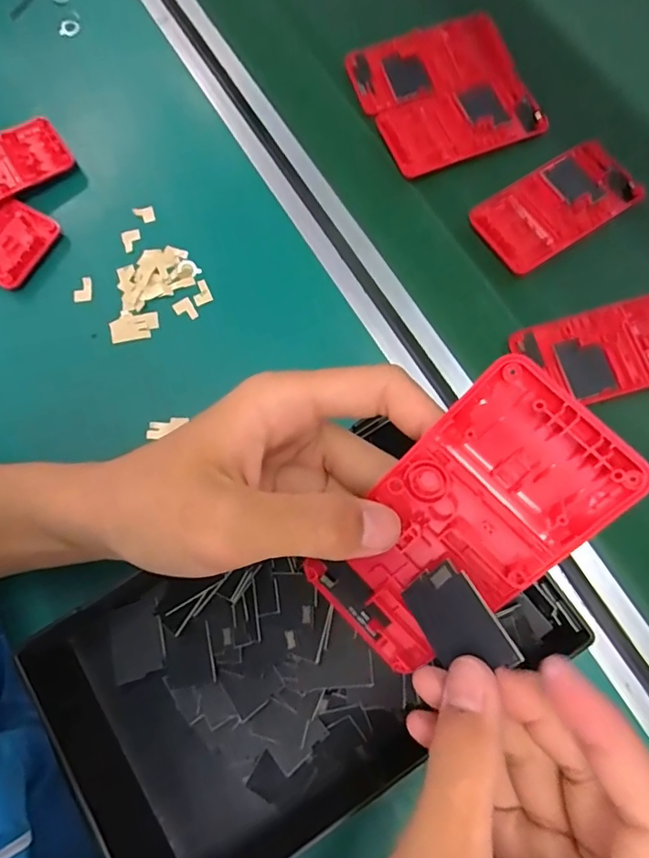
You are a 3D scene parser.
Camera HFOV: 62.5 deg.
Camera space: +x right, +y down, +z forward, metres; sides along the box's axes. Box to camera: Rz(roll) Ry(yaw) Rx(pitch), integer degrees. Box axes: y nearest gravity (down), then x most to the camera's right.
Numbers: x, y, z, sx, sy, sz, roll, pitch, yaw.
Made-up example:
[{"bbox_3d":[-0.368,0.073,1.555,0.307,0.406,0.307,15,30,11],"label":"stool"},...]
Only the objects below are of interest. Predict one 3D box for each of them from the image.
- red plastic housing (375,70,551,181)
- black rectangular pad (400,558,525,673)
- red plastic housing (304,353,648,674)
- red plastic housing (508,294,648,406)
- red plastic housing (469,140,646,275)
[{"bbox_3d":[0.105,-0.237,0.410,0.122,0.012,0.062,-21,76,-4],"label":"red plastic housing"},{"bbox_3d":[0.047,0.069,0.193,0.030,0.004,0.040,-36,84,33],"label":"black rectangular pad"},{"bbox_3d":[0.047,0.036,0.193,0.060,0.010,0.119,46,112,9],"label":"red plastic housing"},{"bbox_3d":[0.192,-0.052,0.357,0.123,0.010,0.061,-17,76,-3],"label":"red plastic housing"},{"bbox_3d":[0.168,-0.163,0.387,0.118,0.010,0.061,-31,77,-7],"label":"red plastic housing"}]

